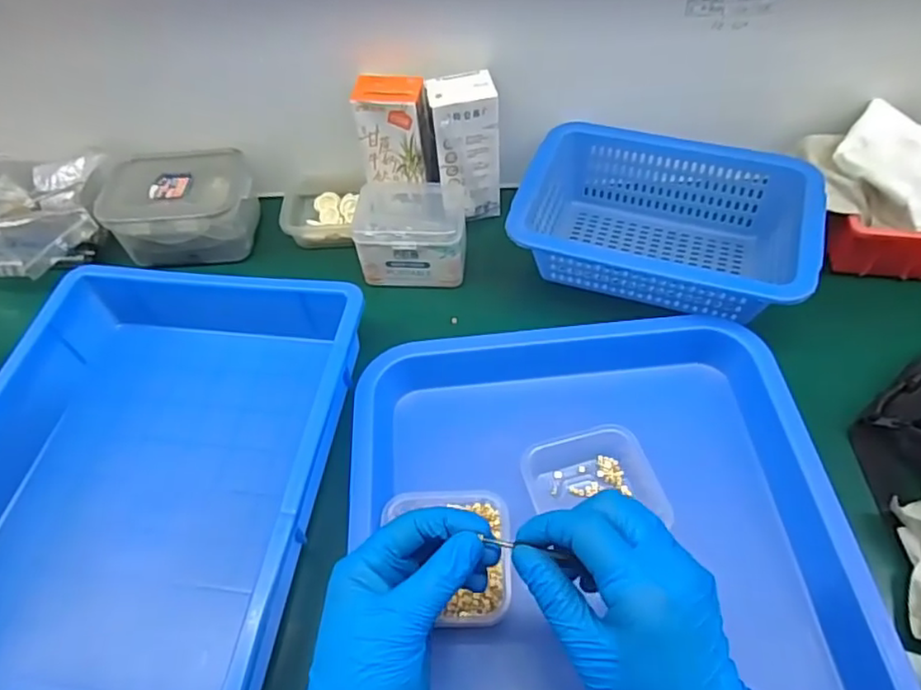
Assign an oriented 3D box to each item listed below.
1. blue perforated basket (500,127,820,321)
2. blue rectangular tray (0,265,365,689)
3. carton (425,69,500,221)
[{"bbox_3d":[0.165,-0.098,0.521,0.224,0.075,0.155,15,57,14],"label":"blue perforated basket"},{"bbox_3d":[-0.214,0.109,0.409,0.237,0.069,0.361,5,55,7],"label":"blue rectangular tray"},{"bbox_3d":[0.005,-0.171,0.548,0.054,0.126,0.034,-7,54,-2],"label":"carton"}]

